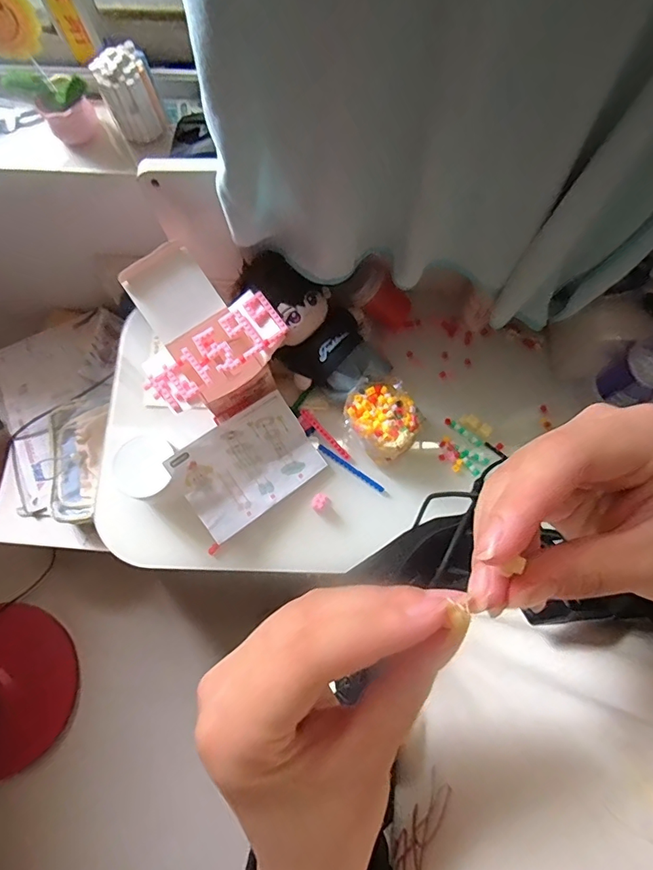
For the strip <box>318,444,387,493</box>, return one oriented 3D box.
[{"bbox_3d":[0.033,0.043,0.619,0.101,0.011,0.009,34,78,9],"label":"strip"}]

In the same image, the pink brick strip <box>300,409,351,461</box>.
[{"bbox_3d":[-0.002,-0.004,0.621,0.012,0.013,0.091,-43,78,-10],"label":"pink brick strip"}]

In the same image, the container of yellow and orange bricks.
[{"bbox_3d":[0.072,-0.018,0.605,0.083,0.056,0.093,-36,77,-8],"label":"container of yellow and orange bricks"}]

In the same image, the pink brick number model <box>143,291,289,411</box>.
[{"bbox_3d":[-0.133,-0.098,0.560,0.175,0.018,0.060,-36,77,-8],"label":"pink brick number model"}]

